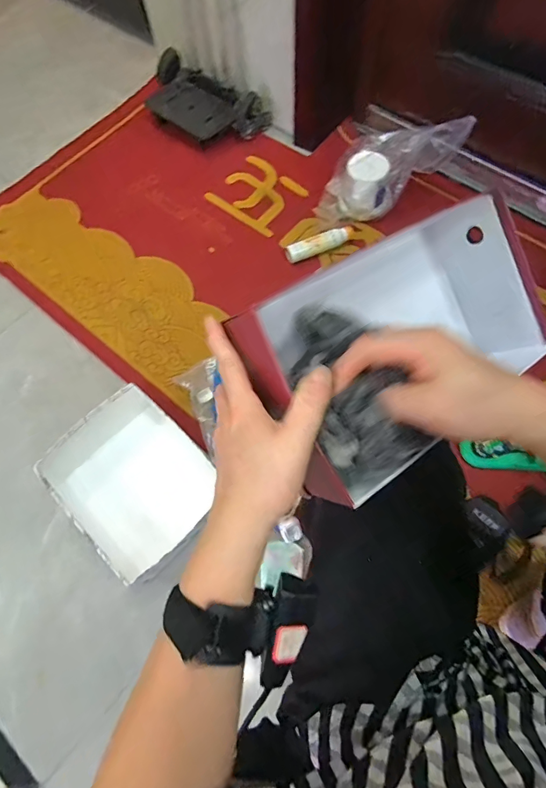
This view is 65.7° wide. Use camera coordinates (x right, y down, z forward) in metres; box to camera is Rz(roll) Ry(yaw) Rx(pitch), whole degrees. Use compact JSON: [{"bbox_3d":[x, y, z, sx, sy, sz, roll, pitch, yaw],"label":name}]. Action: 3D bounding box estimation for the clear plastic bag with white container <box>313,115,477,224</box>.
[{"bbox_3d":[0.292,-0.565,1.064,0.391,0.134,0.158,-18,64,33],"label":"clear plastic bag with white container"}]

